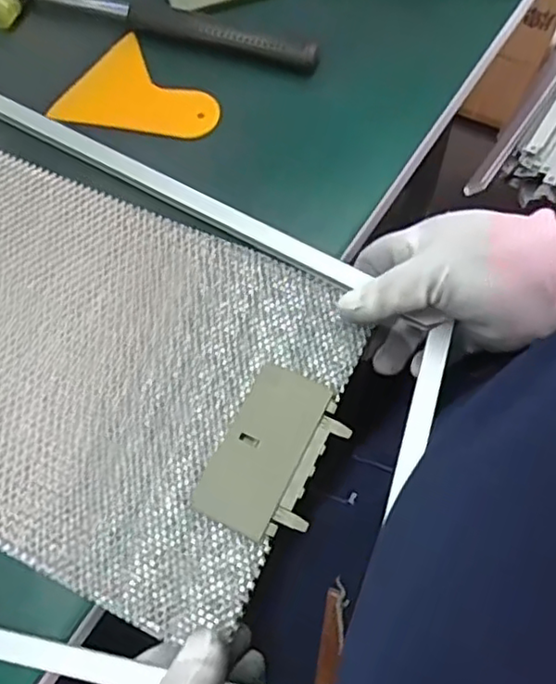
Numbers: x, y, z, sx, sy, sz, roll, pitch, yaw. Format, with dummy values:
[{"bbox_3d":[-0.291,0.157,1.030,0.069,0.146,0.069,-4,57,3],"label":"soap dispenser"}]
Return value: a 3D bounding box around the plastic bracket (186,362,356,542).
[{"bbox_3d":[-0.001,0.057,0.334,0.055,0.008,0.084,24,71,13],"label":"plastic bracket"}]

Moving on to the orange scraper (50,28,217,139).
[{"bbox_3d":[-0.090,-0.156,0.427,0.094,0.012,0.074,32,73,16],"label":"orange scraper"}]

